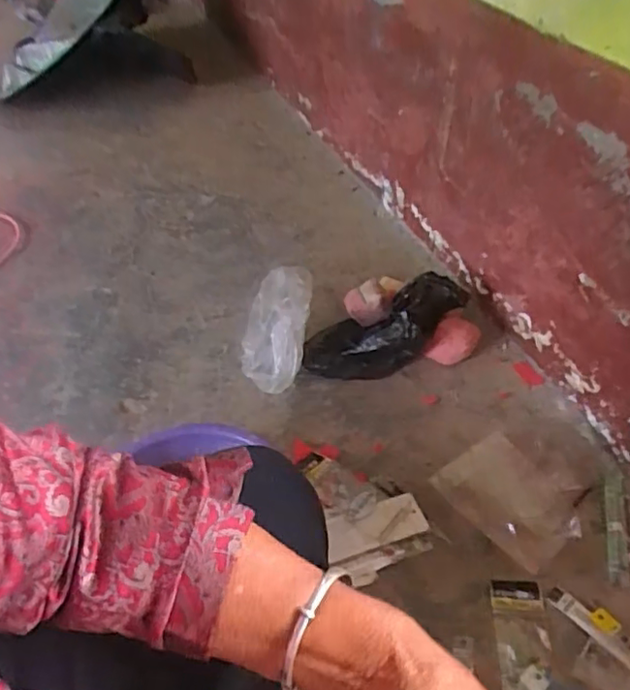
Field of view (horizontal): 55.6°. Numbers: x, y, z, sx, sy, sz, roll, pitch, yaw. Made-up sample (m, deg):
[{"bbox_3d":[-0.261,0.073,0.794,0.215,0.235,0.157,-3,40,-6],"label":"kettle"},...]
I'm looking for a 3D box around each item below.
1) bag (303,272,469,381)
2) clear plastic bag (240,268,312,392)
[{"bbox_3d":[0.127,-0.033,1.034,0.317,0.085,0.138,-20,49,-14],"label":"bag"},{"bbox_3d":[-0.067,-0.034,1.014,0.113,0.068,0.232,2,59,5],"label":"clear plastic bag"}]

